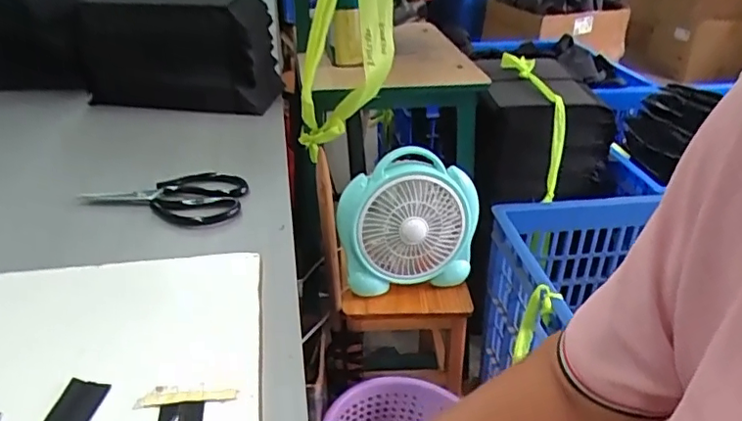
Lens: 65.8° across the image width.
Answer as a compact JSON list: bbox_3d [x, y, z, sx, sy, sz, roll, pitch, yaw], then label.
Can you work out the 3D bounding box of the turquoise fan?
[{"bbox_3d":[0.068,0.024,0.988,0.243,0.219,0.074,-8,32,-14],"label":"turquoise fan"}]

